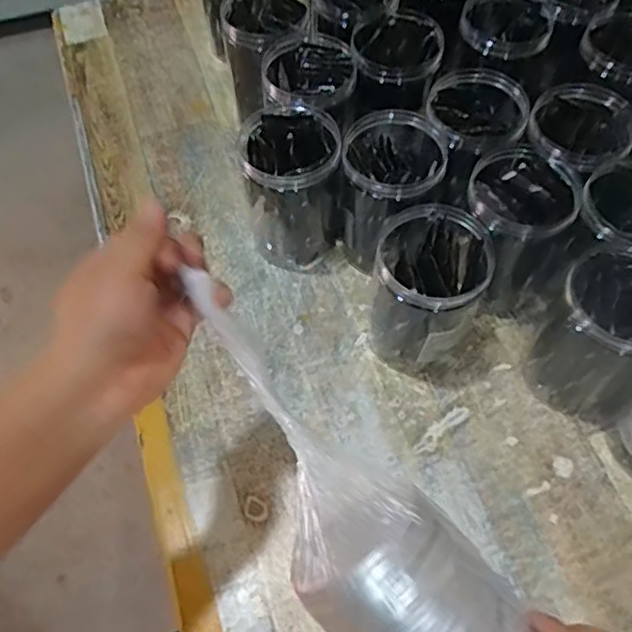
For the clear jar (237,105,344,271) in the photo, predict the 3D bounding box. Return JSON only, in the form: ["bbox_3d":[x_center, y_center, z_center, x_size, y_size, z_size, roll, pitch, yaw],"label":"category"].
[{"bbox_3d":[-0.023,-0.127,0.634,0.089,0.151,0.081,-1,61,2],"label":"clear jar"}]

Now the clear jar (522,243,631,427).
[{"bbox_3d":[0.253,0.016,0.547,0.090,0.154,0.090,-1,61,2],"label":"clear jar"}]

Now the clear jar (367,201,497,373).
[{"bbox_3d":[0.100,-0.019,0.569,0.094,0.155,0.091,-1,61,2],"label":"clear jar"}]

